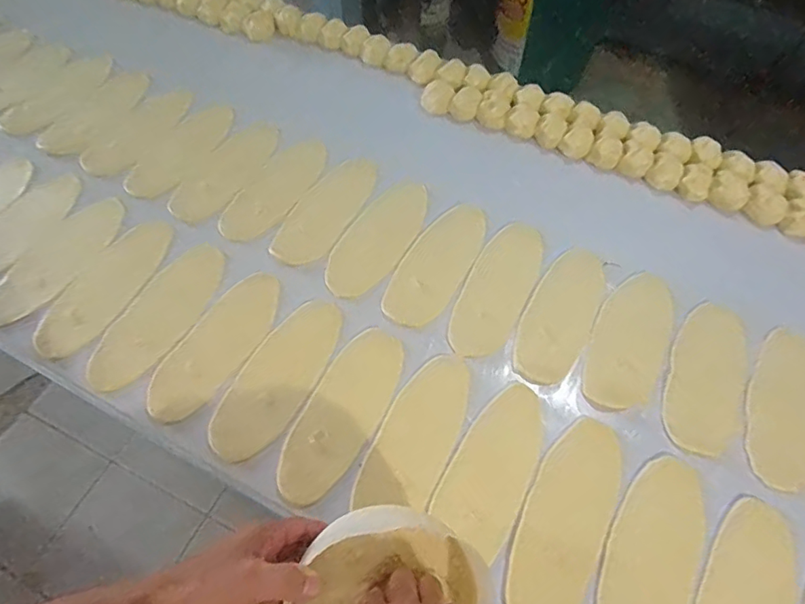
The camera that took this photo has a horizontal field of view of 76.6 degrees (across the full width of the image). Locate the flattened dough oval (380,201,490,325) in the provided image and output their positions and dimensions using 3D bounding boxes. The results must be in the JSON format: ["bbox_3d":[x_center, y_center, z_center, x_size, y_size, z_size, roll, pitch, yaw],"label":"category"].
[{"bbox_3d":[0.051,-0.059,0.722,0.092,0.007,0.219,26,63,12],"label":"flattened dough oval"}]

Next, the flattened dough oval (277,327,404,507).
[{"bbox_3d":[-0.070,0.131,0.615,0.085,0.005,0.227,26,63,12],"label":"flattened dough oval"}]

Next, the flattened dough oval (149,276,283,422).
[{"bbox_3d":[-0.235,0.051,0.653,0.089,0.011,0.222,28,61,16],"label":"flattened dough oval"}]

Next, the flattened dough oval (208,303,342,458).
[{"bbox_3d":[-0.151,0.090,0.634,0.085,0.004,0.223,25,63,12],"label":"flattened dough oval"}]

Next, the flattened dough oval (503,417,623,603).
[{"bbox_3d":[0.172,0.231,0.543,0.084,0.012,0.219,17,64,21],"label":"flattened dough oval"}]

